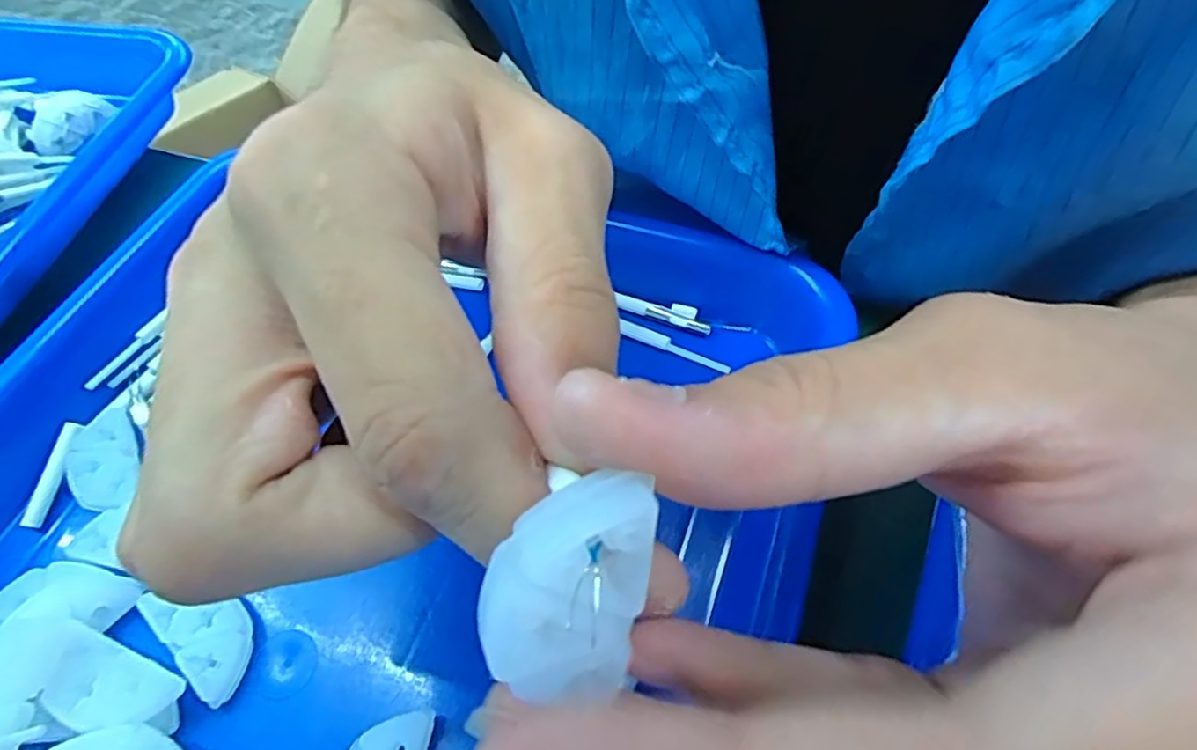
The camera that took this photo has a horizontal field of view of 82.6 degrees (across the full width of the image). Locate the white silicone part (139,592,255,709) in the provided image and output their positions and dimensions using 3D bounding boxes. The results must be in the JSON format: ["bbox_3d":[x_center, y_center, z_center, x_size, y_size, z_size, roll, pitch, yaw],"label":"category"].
[{"bbox_3d":[-0.107,0.069,0.187,0.036,0.007,0.019,37,67,24],"label":"white silicone part"}]

